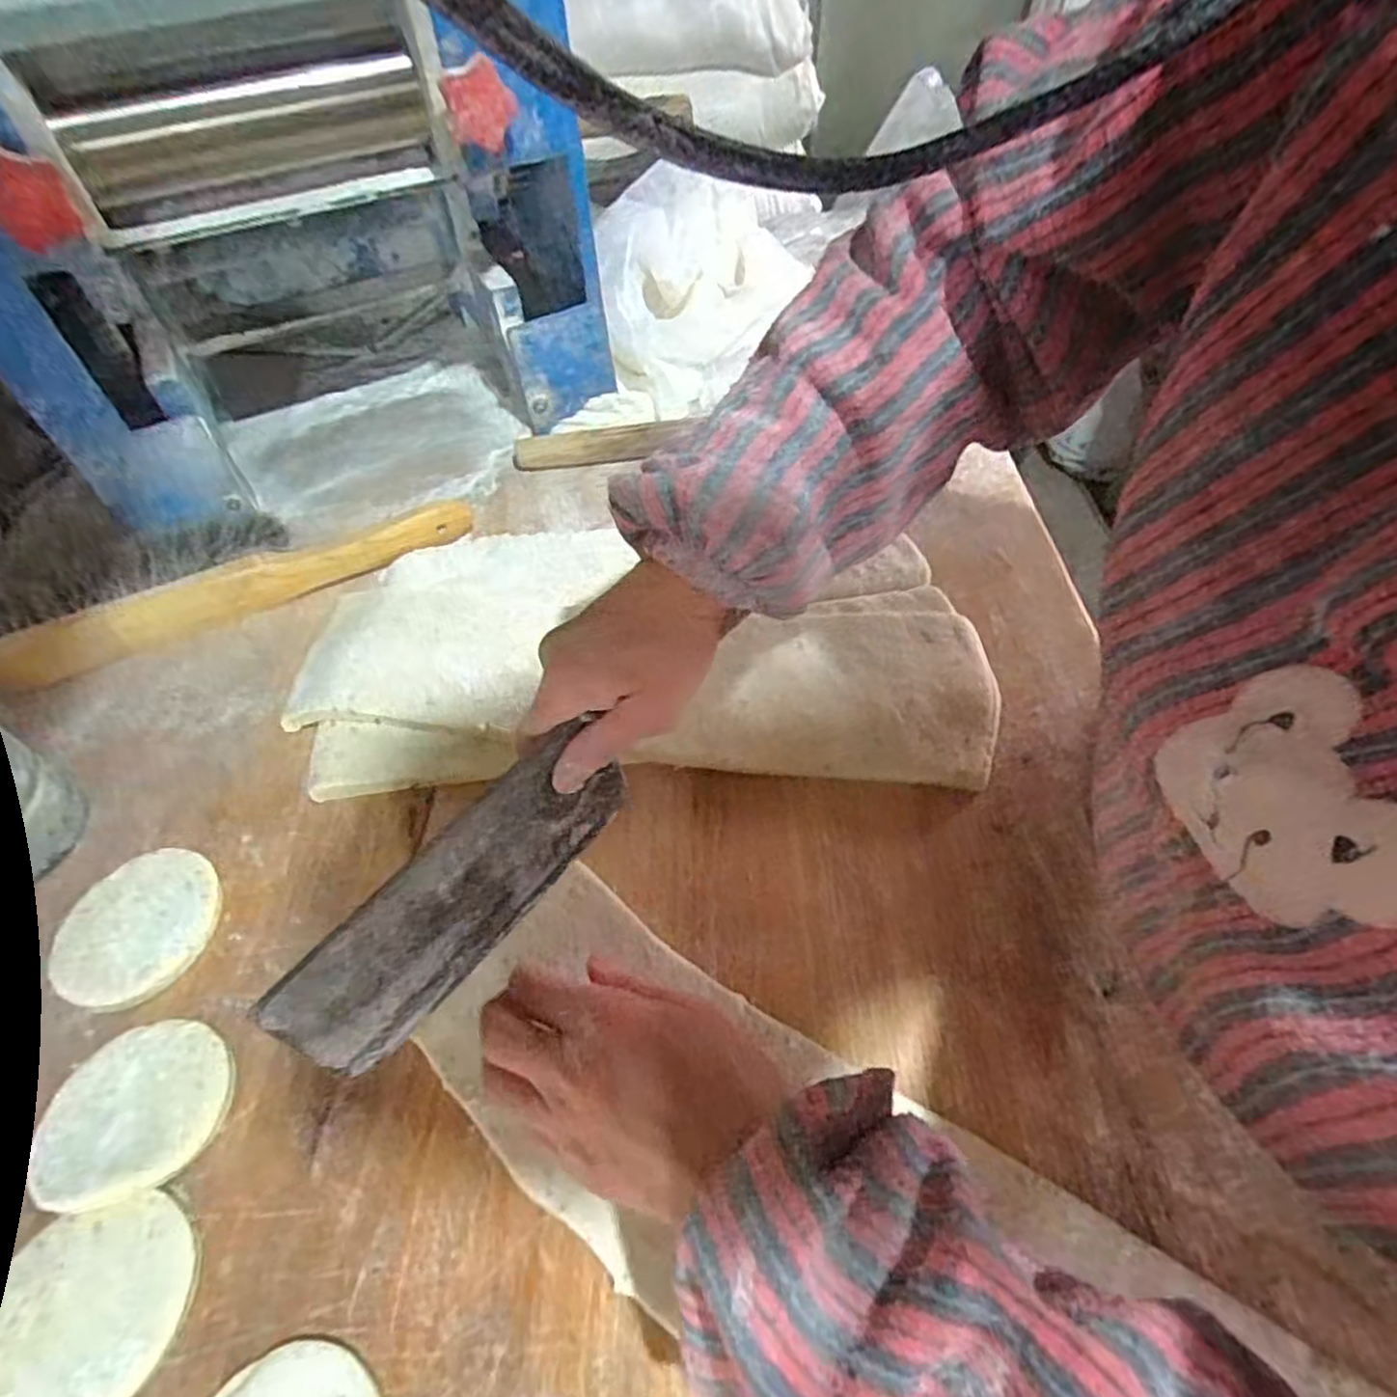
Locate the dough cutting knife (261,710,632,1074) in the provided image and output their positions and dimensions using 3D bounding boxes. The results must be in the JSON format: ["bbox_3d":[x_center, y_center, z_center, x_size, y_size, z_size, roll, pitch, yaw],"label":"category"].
[{"bbox_3d":[-0.098,0.082,0.334,0.010,0.087,0.169,31,59,23],"label":"dough cutting knife"}]

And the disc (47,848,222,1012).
[{"bbox_3d":[-0.284,0.115,0.387,0.072,0.014,0.080,-20,54,-13],"label":"disc"}]

